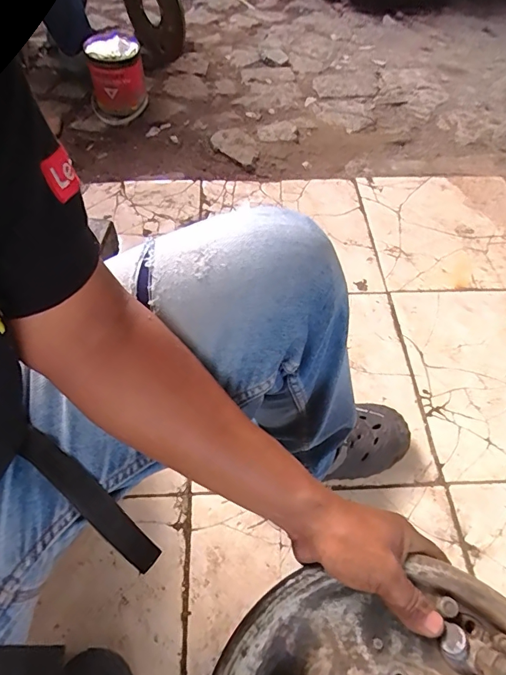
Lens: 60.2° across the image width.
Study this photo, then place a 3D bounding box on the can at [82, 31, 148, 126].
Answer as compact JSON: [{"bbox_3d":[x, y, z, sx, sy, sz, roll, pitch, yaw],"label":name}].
[{"bbox_3d":[-0.382,-0.721,1.234,0.136,0.206,0.133,0,55,-1],"label":"can"}]

